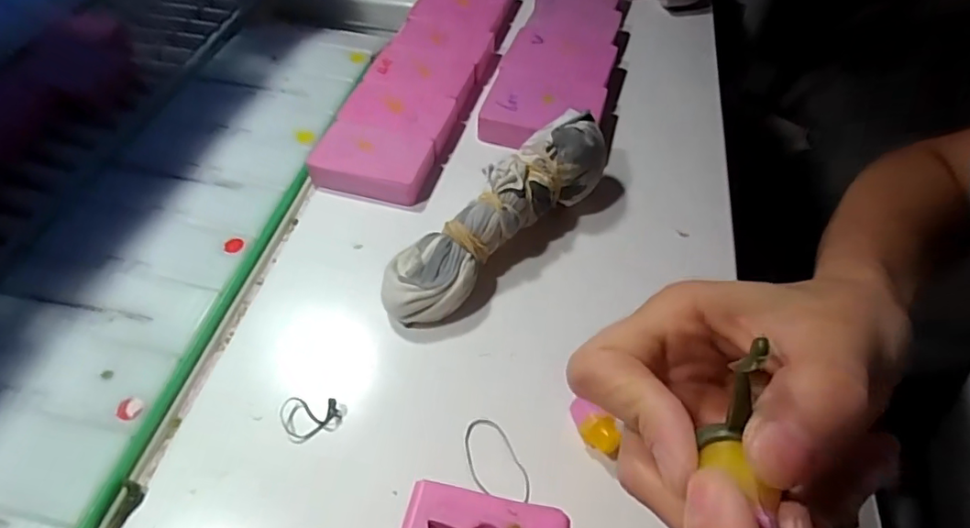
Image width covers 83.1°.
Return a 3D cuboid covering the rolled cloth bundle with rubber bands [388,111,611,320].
[{"bbox_3d":[0.008,-0.027,0.297,0.155,0.047,0.046,-34,61,-26],"label":"rolled cloth bundle with rubber bands"}]

